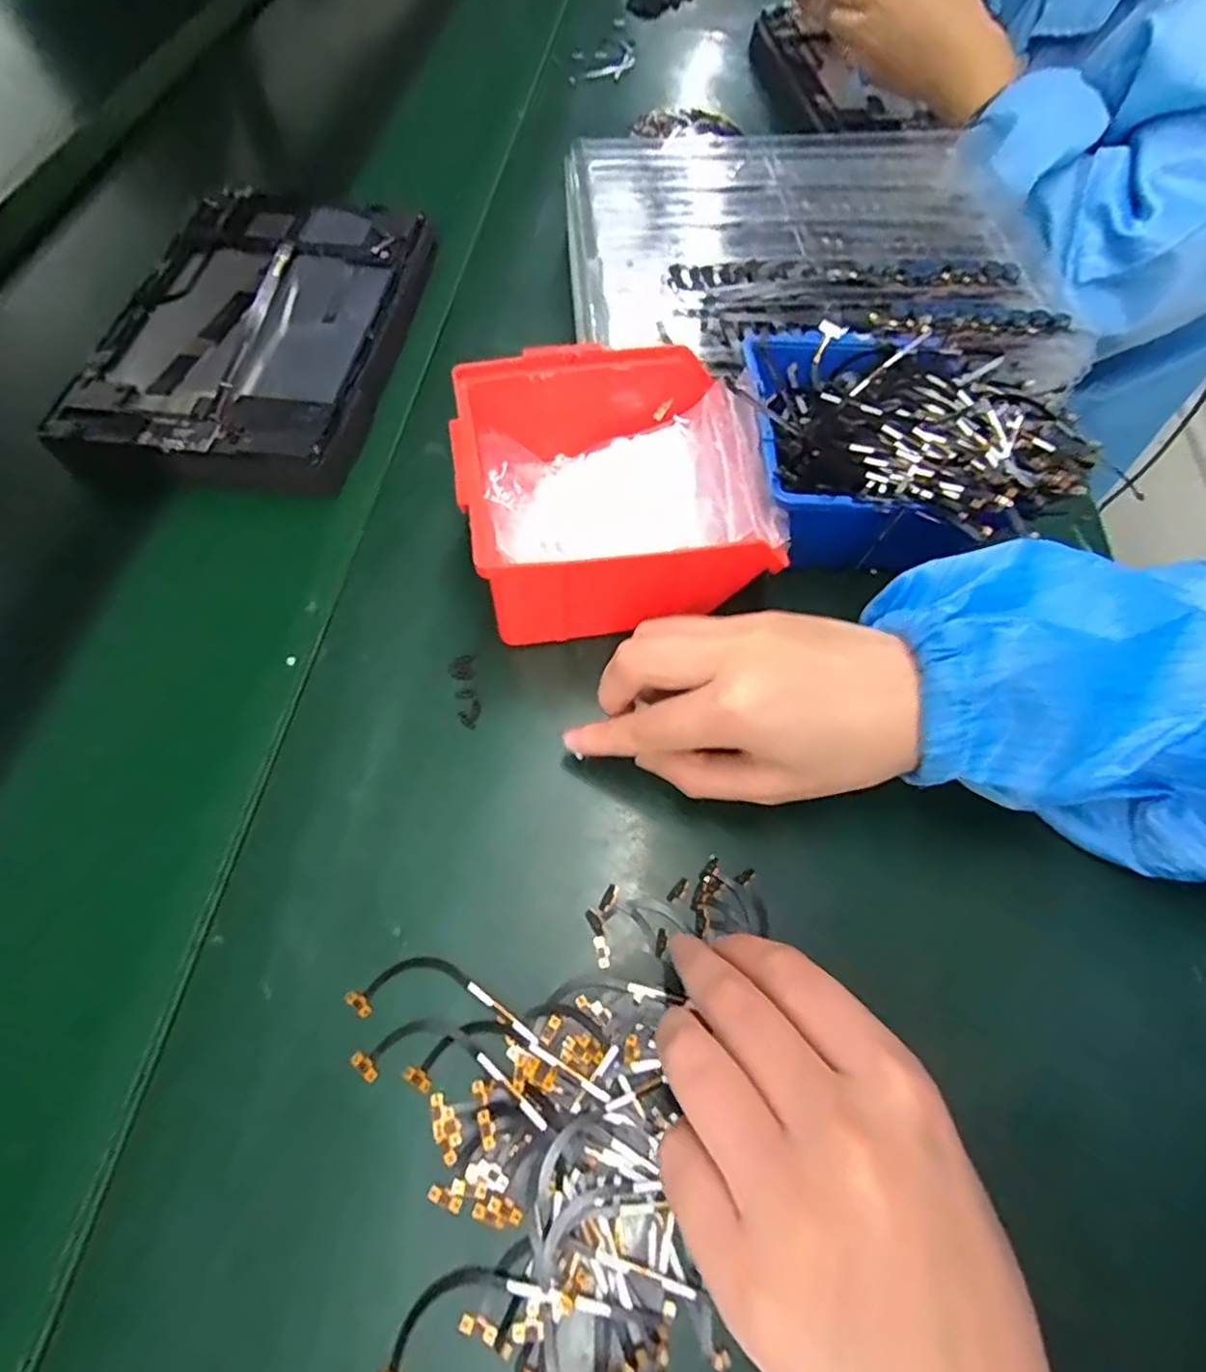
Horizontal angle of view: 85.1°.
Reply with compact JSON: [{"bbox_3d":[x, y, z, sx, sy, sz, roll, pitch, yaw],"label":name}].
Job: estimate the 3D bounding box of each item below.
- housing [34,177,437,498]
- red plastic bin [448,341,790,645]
[{"bbox_3d":[-0.203,-0.216,0.398,0.161,0.029,0.249,8,62,3],"label":"housing"},{"bbox_3d":[0.004,-0.092,0.311,0.134,0.061,0.128,-8,62,-5],"label":"red plastic bin"}]

